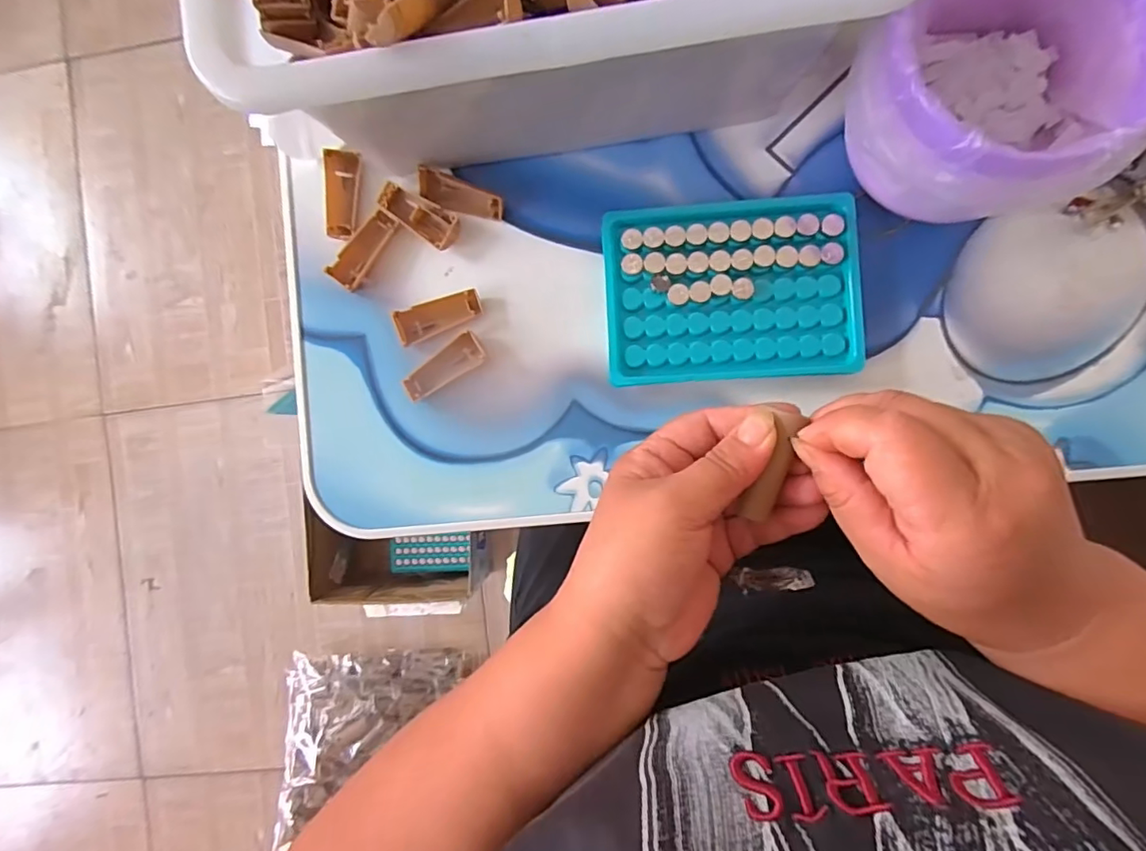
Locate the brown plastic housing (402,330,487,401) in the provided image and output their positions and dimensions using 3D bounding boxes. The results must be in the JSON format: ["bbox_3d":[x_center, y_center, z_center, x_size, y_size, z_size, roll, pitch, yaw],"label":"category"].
[{"bbox_3d":[-0.073,-0.033,0.310,0.049,0.009,0.018,-34,87,4],"label":"brown plastic housing"}]

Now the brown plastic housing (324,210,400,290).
[{"bbox_3d":[-0.121,-0.102,0.313,0.019,0.006,0.048,36,92,4],"label":"brown plastic housing"}]

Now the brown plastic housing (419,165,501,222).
[{"bbox_3d":[-0.064,-0.131,0.308,0.049,0.010,0.018,20,91,5],"label":"brown plastic housing"}]

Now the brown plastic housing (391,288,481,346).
[{"bbox_3d":[-0.077,-0.063,0.311,0.049,0.010,0.018,-19,88,4],"label":"brown plastic housing"}]

